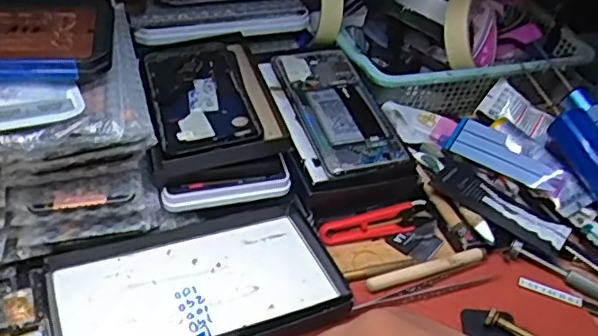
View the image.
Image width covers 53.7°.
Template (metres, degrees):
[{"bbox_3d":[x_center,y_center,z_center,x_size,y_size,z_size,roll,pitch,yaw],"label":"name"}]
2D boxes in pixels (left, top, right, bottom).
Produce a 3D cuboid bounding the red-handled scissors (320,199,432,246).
[{"bbox_3d":[0.067,0.047,0.510,0.098,0.023,0.021,-5,43,-14],"label":"red-handled scissors"}]

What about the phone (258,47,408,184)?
[{"bbox_3d":[0.028,-0.054,0.545,0.088,0.014,0.161,-18,55,-9],"label":"phone"}]

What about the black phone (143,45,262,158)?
[{"bbox_3d":[-0.086,-0.062,0.502,0.079,0.012,0.162,-12,45,-11],"label":"black phone"}]

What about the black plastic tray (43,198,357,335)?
[{"bbox_3d":[-0.070,0.083,0.427,0.200,0.023,0.118,-14,46,-21],"label":"black plastic tray"}]

